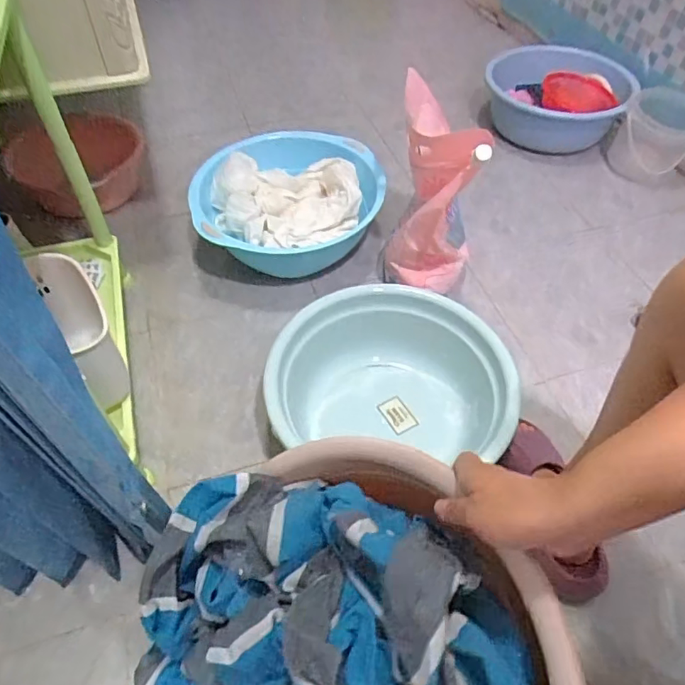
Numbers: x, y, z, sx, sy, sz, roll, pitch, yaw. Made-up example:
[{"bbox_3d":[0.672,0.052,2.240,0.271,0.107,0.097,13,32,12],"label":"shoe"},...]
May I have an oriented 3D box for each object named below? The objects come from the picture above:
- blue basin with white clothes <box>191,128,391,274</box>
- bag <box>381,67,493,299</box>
[{"bbox_3d":[-0.093,-0.271,1.013,0.322,0.112,0.352,1,51,-1],"label":"blue basin with white clothes"},{"bbox_3d":[0.155,-0.237,0.889,0.145,0.306,0.192,10,51,6],"label":"bag"}]

